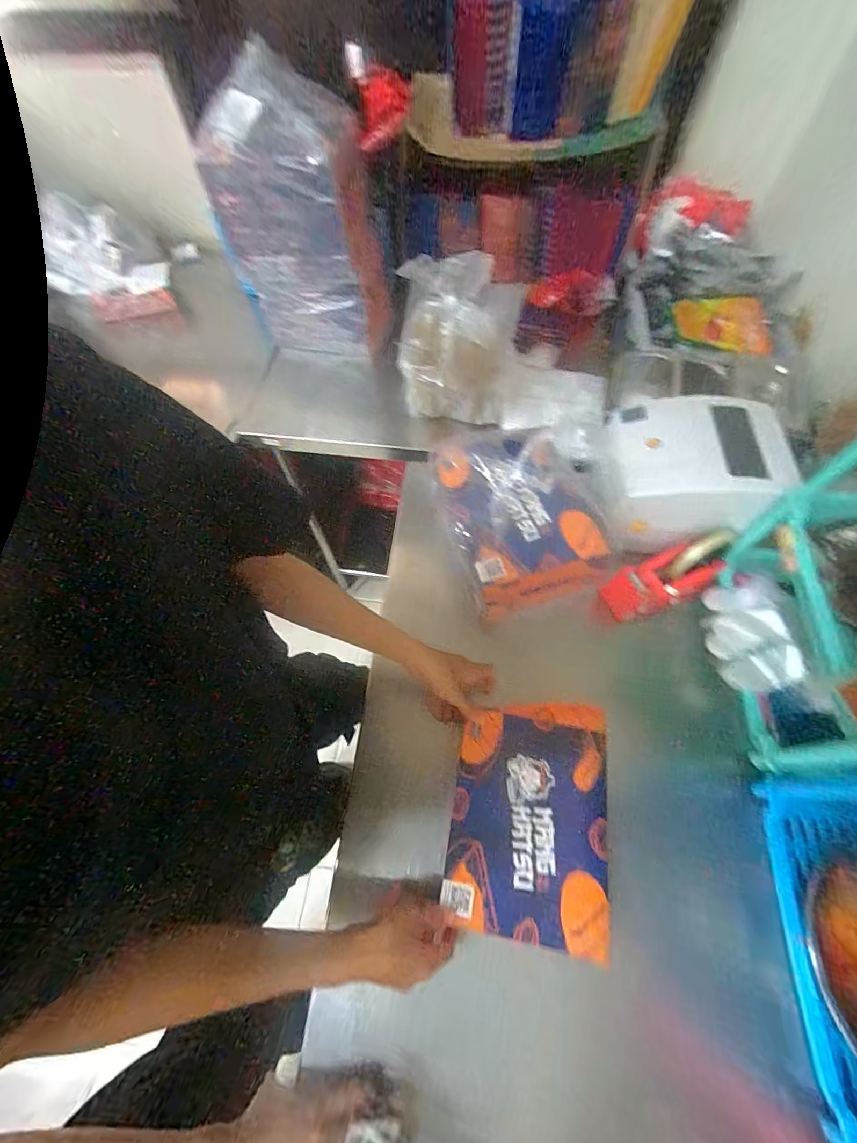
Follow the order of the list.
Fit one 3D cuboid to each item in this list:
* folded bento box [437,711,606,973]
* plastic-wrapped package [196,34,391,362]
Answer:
[{"bbox_3d":[0.115,0.269,0.472,0.168,0.014,0.235,9,63,6],"label":"folded bento box"},{"bbox_3d":[-0.218,-0.570,0.725,0.228,0.363,0.124,2,62,2],"label":"plastic-wrapped package"}]

